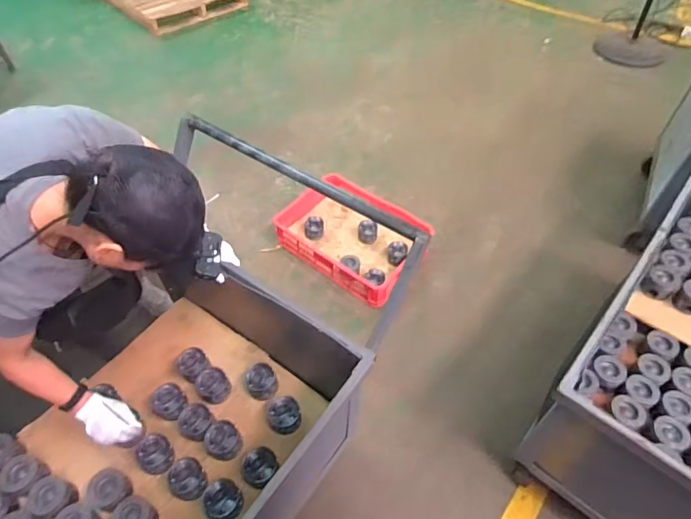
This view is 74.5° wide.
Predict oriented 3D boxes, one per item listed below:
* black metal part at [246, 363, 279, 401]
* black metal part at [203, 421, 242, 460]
[{"bbox_3d":[-0.246,0.364,1.343,0.085,0.051,0.102,-14,53,-11],"label":"black metal part"},{"bbox_3d":[-0.332,0.491,1.231,0.089,0.048,0.095,0,51,0],"label":"black metal part"}]

